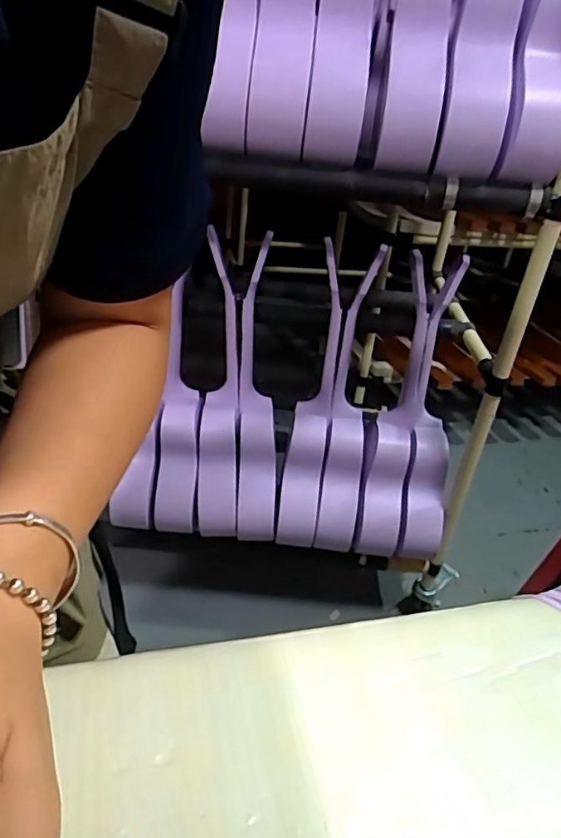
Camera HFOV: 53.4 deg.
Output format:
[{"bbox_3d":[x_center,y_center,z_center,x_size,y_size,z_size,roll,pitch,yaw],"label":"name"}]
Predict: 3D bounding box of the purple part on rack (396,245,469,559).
[{"bbox_3d":[0.272,-0.014,1.039,0.094,0.561,0.082,-1,6,-13],"label":"purple part on rack"}]

